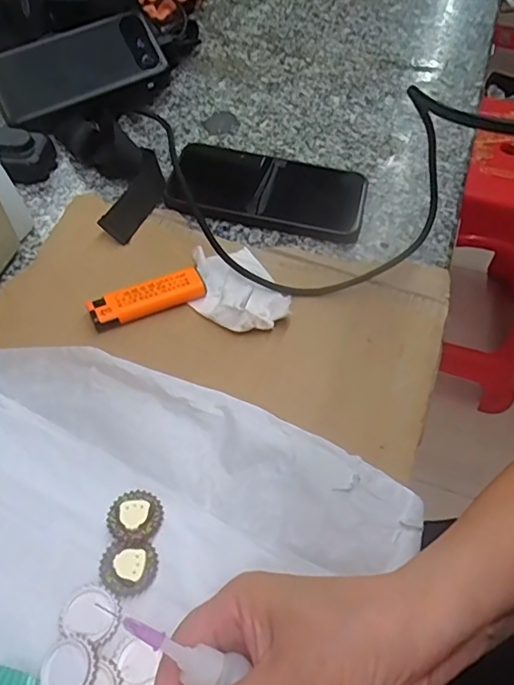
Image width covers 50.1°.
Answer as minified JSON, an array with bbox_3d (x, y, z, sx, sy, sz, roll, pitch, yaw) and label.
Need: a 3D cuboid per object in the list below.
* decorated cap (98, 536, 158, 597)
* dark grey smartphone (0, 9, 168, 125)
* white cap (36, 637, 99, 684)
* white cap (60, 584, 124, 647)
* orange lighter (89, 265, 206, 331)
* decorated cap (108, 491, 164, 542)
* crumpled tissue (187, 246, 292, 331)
[{"bbox_3d":[-0.067,0.115,0.283,0.029,0.006,0.027,1,54,-2],"label":"decorated cap"},{"bbox_3d":[-0.167,-0.257,0.510,0.155,0.010,0.072,-27,90,-9],"label":"dark grey smartphone"},{"bbox_3d":[-0.088,0.153,0.255,0.028,0.005,0.026,1,54,-2],"label":"white cap"},{"bbox_3d":[-0.081,0.133,0.271,0.028,0.004,0.025,29,58,17],"label":"white cap"},{"bbox_3d":[-0.075,-0.030,0.380,0.078,0.011,0.023,-21,58,-17],"label":"orange lighter"},{"bbox_3d":[-0.066,0.093,0.297,0.029,0.006,0.029,1,54,-2],"label":"decorated cap"},{"bbox_3d":[-0.015,-0.040,0.392,0.061,0.018,0.083,-28,60,-21],"label":"crumpled tissue"}]

